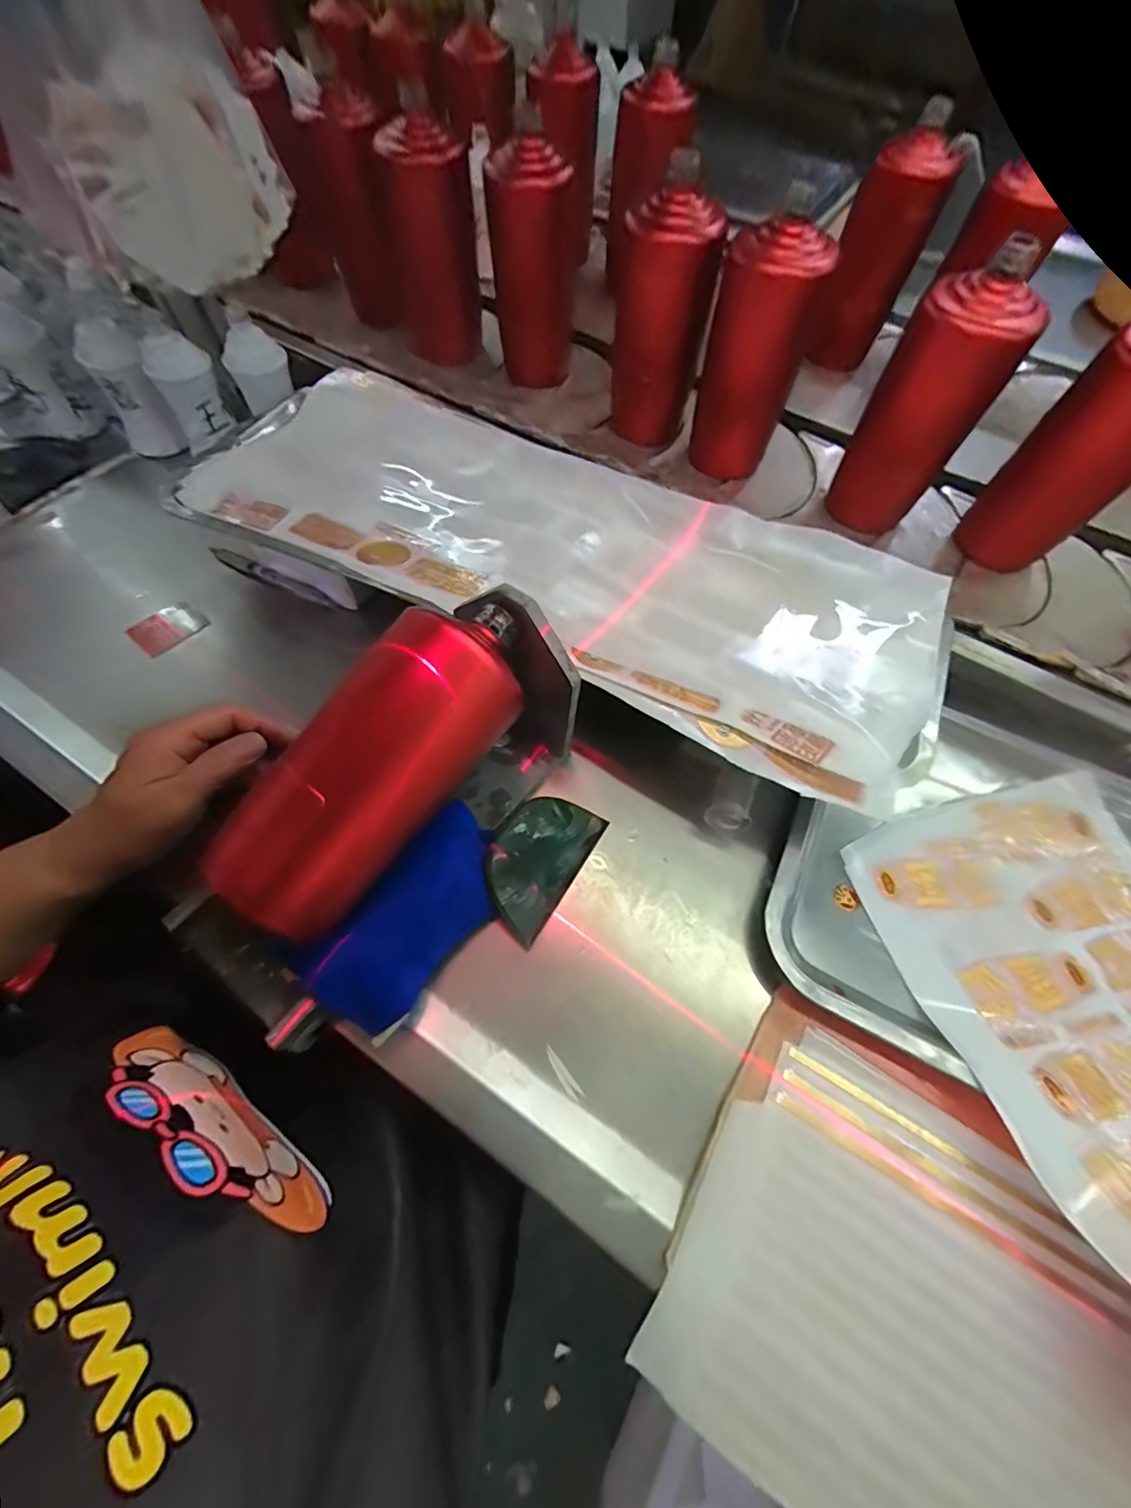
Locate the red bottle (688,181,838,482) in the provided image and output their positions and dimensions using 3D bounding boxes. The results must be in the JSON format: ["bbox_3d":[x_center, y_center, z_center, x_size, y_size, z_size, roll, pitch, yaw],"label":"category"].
[{"bbox_3d":[0.164,-0.352,0.457,0.062,0.182,0.069,-36,69,-16],"label":"red bottle"}]

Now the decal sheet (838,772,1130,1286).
[{"bbox_3d":[0.328,0.149,0.302,0.218,0.045,0.279,-12,50,-13],"label":"decal sheet"}]

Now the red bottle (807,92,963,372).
[{"bbox_3d":[0.325,-0.522,0.541,0.082,0.176,0.089,24,66,11],"label":"red bottle"}]

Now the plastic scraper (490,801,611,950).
[{"bbox_3d":[-0.017,0.067,0.340,0.059,0.006,0.095,41,62,-12],"label":"plastic scraper"}]

